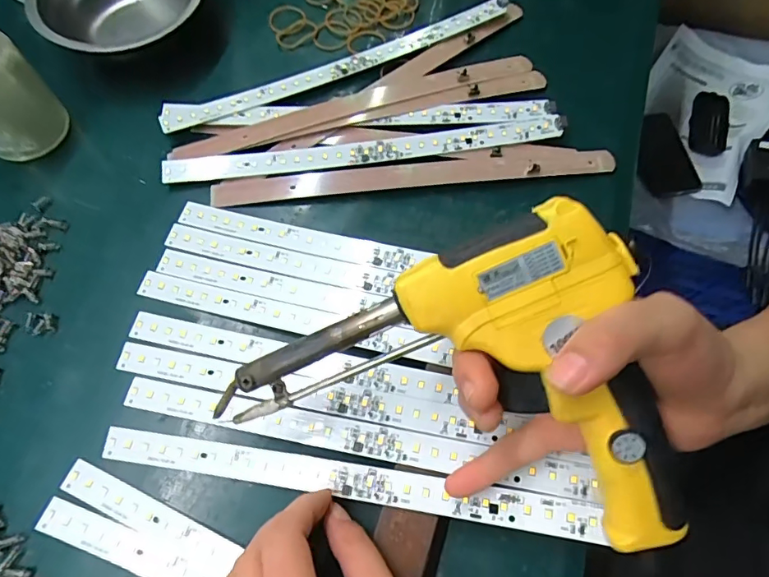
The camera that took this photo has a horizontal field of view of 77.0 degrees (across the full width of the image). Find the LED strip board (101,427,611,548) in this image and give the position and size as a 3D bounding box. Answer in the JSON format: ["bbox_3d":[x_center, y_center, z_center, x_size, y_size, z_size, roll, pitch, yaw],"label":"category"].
[{"bbox_3d":[-0.026,0.100,0.256,0.264,0.007,0.018,5,68,11],"label":"LED strip board"}]

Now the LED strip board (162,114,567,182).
[{"bbox_3d":[-0.014,-0.101,0.348,0.282,0.009,0.020,-6,68,-2],"label":"LED strip board"}]

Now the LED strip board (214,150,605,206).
[{"bbox_3d":[0.021,-0.079,0.341,0.280,0.004,0.020,-5,68,-1],"label":"LED strip board"}]

